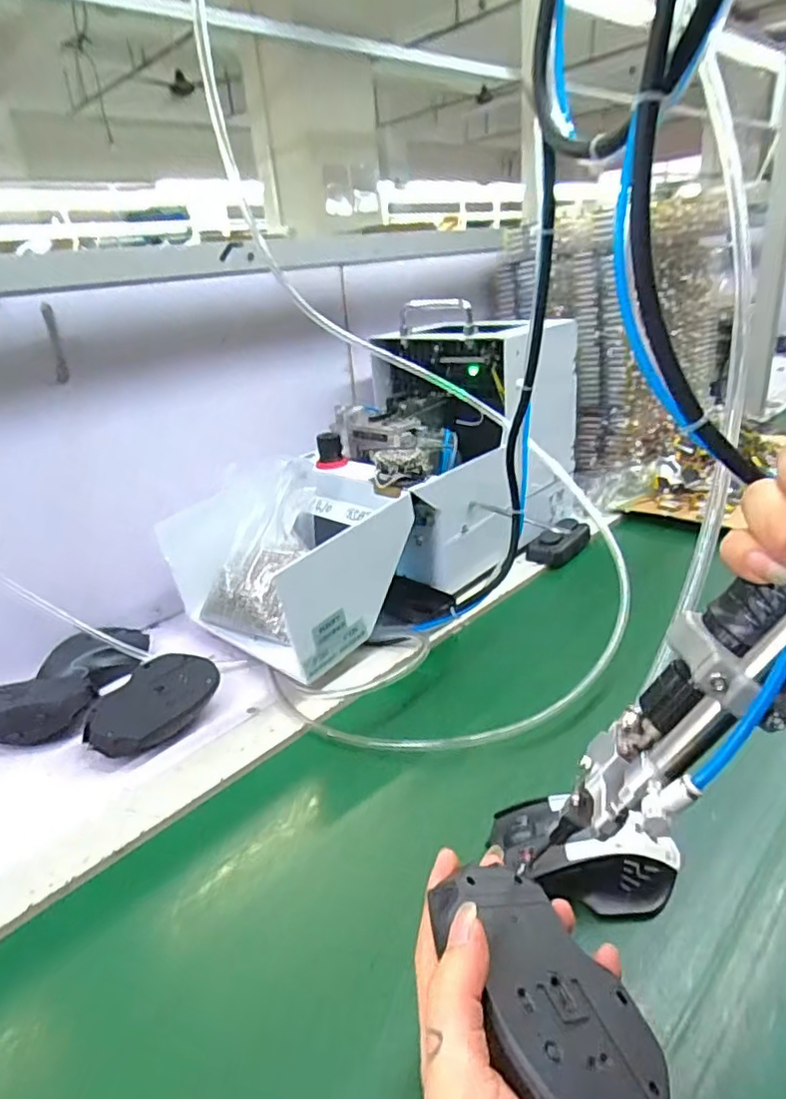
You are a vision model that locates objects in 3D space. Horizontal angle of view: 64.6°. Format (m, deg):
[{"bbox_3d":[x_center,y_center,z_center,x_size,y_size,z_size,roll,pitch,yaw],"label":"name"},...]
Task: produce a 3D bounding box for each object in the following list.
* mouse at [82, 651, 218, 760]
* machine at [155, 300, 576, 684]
[{"bbox_3d":[-0.213,0.143,0.559,0.080,0.045,0.117,17,33,39],"label":"mouse"},{"bbox_3d":[-0.018,-0.083,0.736,0.256,0.274,0.447,16,33,38],"label":"machine"}]

